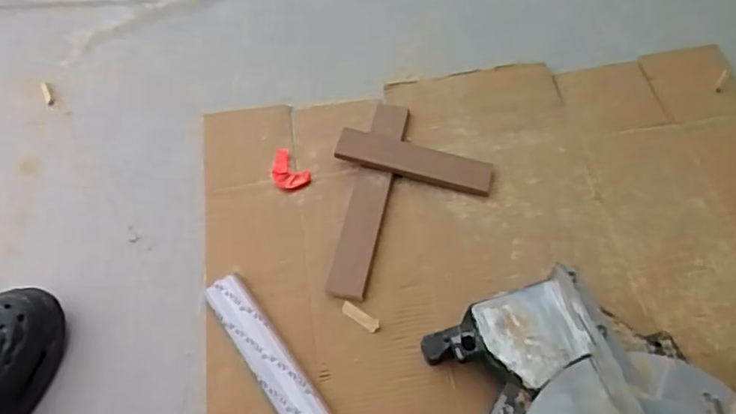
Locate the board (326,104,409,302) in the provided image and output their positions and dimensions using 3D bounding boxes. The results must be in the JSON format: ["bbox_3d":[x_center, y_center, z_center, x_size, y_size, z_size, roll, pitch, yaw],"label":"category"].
[{"bbox_3d":[0.003,-0.020,0.796,0.050,0.011,0.304,9,60,10],"label":"board"}]

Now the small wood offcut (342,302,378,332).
[{"bbox_3d":[-0.010,0.134,0.718,0.050,0.004,0.014,29,65,20],"label":"small wood offcut"}]

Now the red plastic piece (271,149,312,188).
[{"bbox_3d":[-0.115,-0.051,0.822,0.045,0.004,0.068,-39,64,-18],"label":"red plastic piece"}]

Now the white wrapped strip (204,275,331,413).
[{"bbox_3d":[-0.119,0.177,0.693,0.048,0.015,0.236,-34,62,-15],"label":"white wrapped strip"}]

